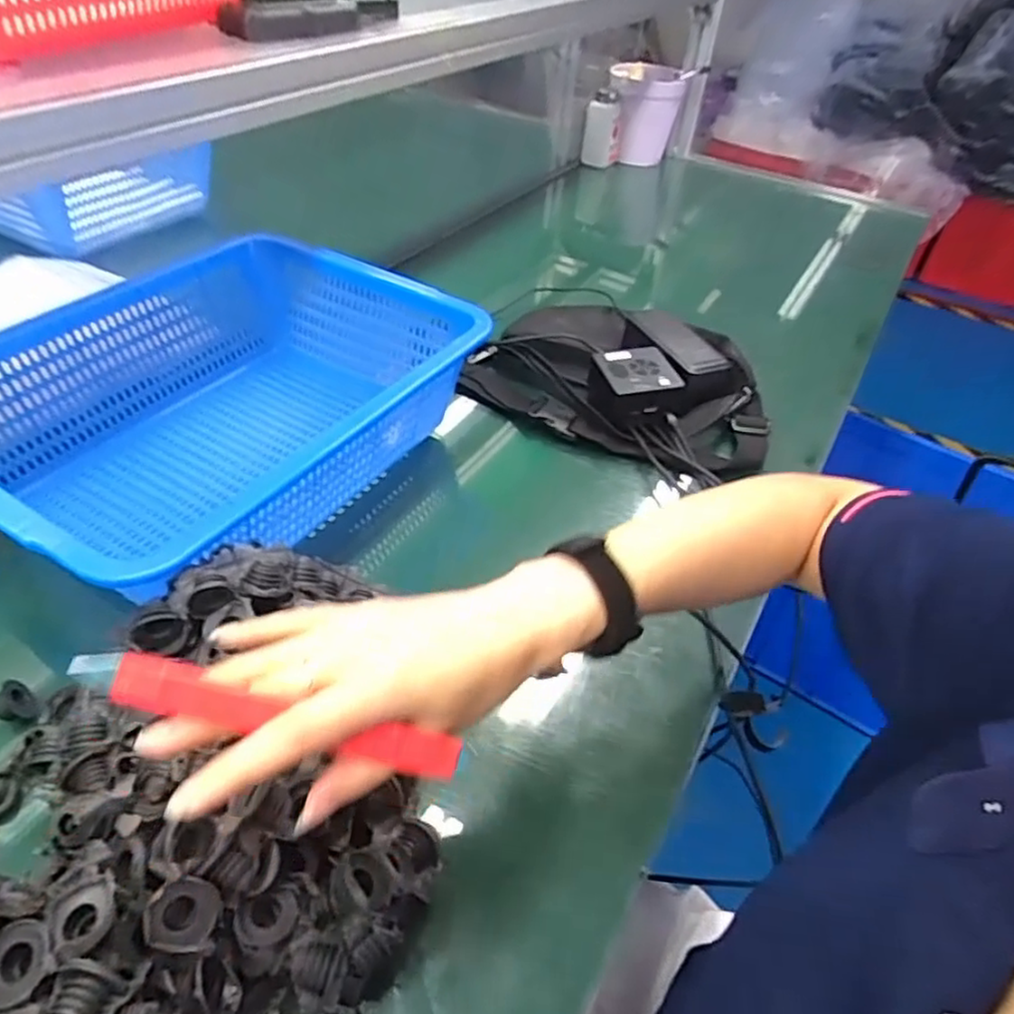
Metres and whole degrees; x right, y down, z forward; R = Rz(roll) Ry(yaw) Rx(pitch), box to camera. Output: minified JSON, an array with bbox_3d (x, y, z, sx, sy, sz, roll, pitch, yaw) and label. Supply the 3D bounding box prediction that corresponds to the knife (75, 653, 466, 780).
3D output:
[{"bbox_3d":[-0.089,0.082,0.270,0.150,0.012,0.016,20,42,-15],"label":"knife"}]

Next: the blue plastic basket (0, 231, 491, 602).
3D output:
[{"bbox_3d":[-0.238,-0.080,0.585,0.291,0.127,0.390,27,48,21],"label":"blue plastic basket"}]

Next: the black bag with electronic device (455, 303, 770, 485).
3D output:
[{"bbox_3d":[0.133,-0.145,0.740,0.307,0.063,0.227,25,47,19],"label":"black bag with electronic device"}]

